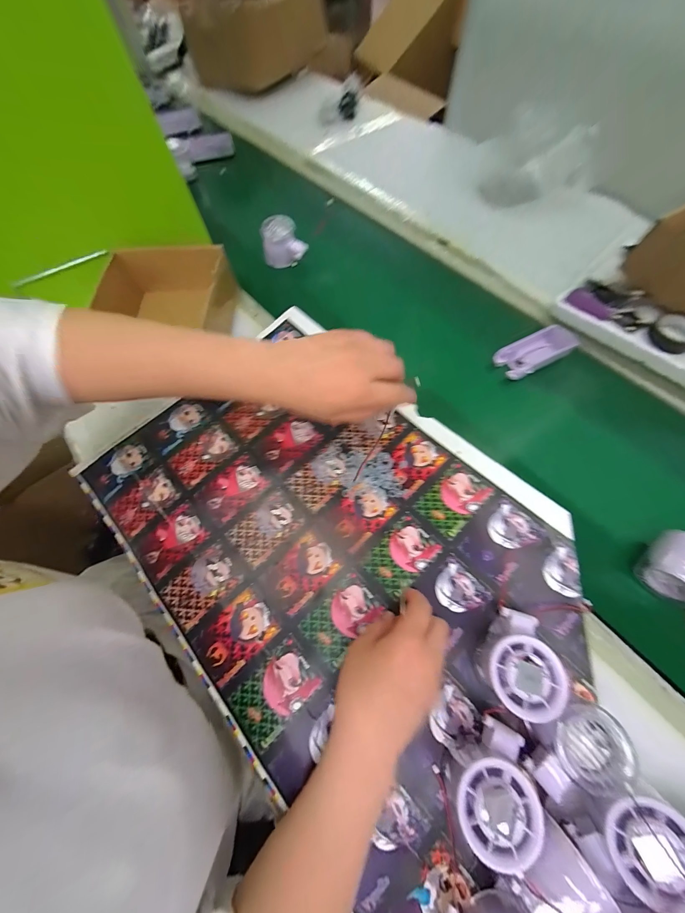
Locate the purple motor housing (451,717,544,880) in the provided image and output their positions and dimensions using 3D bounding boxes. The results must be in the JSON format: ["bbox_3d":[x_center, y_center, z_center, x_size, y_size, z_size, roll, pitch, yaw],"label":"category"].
[{"bbox_3d":[0.121,0.263,0.247,0.073,0.058,0.059,-36,72,-12],"label":"purple motor housing"}]

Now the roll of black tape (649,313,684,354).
[{"bbox_3d":[0.471,-0.176,0.430,0.056,0.020,0.056,0,68,1],"label":"roll of black tape"}]

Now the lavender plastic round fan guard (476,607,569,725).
[{"bbox_3d":[0.158,0.185,0.282,0.060,0.056,0.076,18,68,10],"label":"lavender plastic round fan guard"}]

